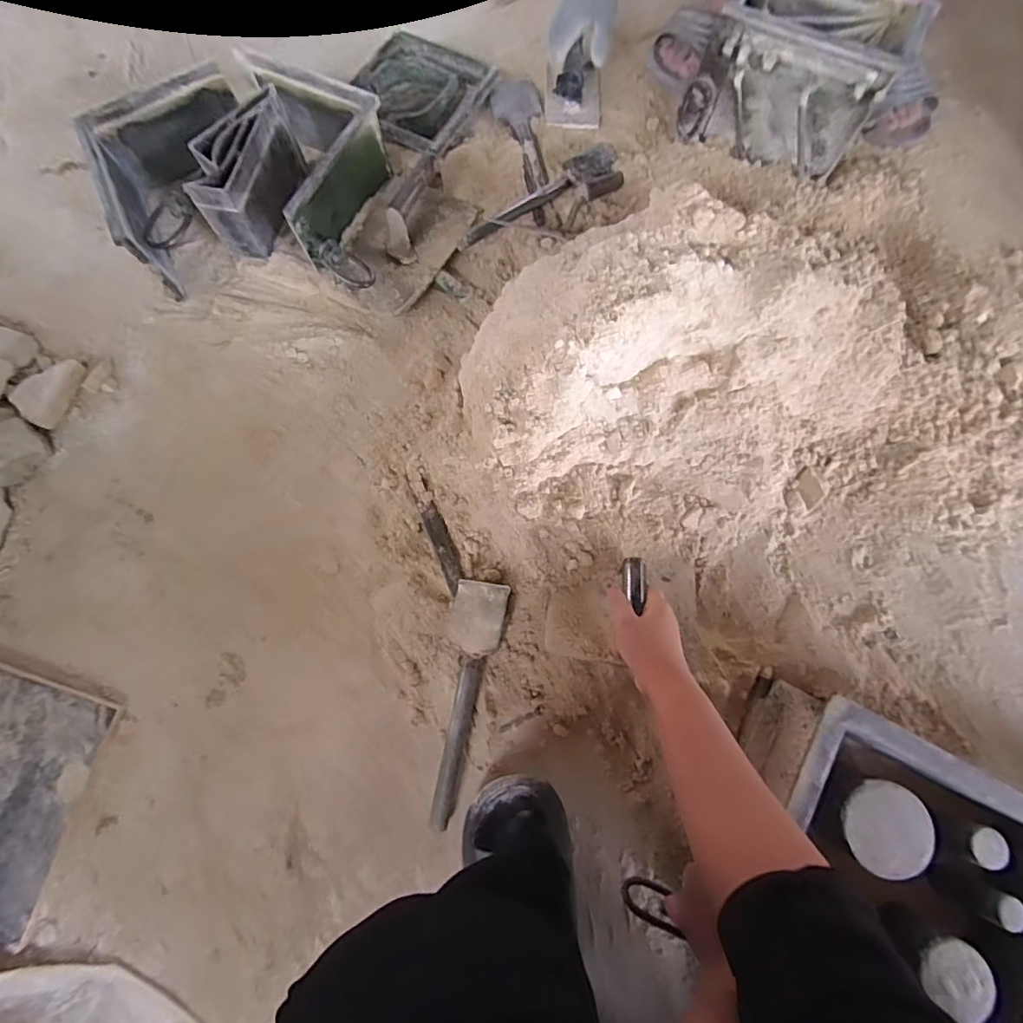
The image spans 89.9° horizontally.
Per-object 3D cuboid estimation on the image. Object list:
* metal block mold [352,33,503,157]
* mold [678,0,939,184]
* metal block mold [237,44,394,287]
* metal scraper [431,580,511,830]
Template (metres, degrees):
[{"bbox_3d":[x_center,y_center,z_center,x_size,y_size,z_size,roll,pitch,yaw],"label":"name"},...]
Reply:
[{"bbox_3d":[-0.145,-0.648,0.803,0.195,0.038,0.208,31,78,8],"label":"metal block mold"},{"bbox_3d":[0.365,-0.567,0.674,0.245,0.159,0.156,21,75,4],"label":"mold"},{"bbox_3d":[-0.244,-0.478,0.720,0.148,0.120,0.337,-17,76,-3],"label":"metal block mold"},{"bbox_3d":[-0.047,0.188,0.567,0.059,0.049,0.224,9,89,3],"label":"metal scraper"}]

